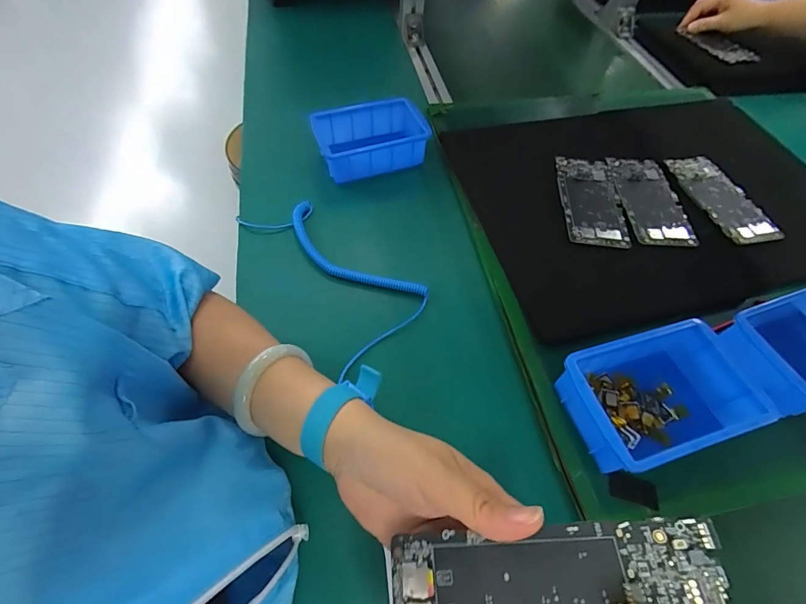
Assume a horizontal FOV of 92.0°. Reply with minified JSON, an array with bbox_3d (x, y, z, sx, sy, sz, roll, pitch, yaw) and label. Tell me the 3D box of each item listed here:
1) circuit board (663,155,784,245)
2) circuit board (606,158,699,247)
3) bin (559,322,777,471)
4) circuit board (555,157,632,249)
[{"bbox_3d":[0.412,-0.138,0.501,0.075,0.009,0.149,-7,59,-7],"label":"circuit board"},{"bbox_3d":[0.315,-0.132,0.496,0.072,0.005,0.151,2,58,-2],"label":"circuit board"},{"bbox_3d":[0.219,0.083,0.344,0.148,0.052,0.097,-14,60,-12],"label":"bin"},{"bbox_3d":[0.237,-0.129,0.493,0.072,0.004,0.147,5,58,0],"label":"circuit board"}]

